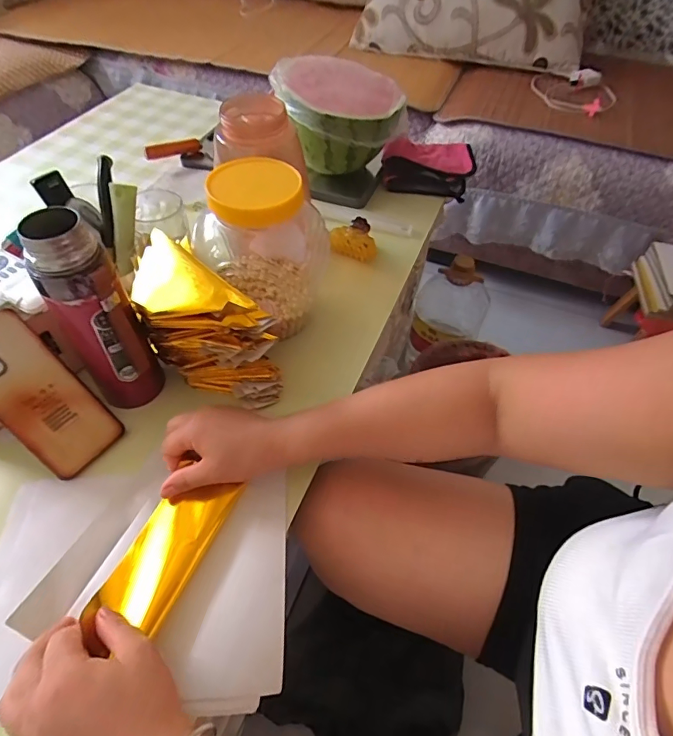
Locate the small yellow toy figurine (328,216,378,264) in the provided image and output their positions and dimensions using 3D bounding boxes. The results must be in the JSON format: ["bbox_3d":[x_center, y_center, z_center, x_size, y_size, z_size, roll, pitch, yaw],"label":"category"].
[{"bbox_3d":[0.027,-0.193,0.687,0.078,0.035,0.053,24,54,16],"label":"small yellow toy figurine"}]

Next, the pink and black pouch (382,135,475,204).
[{"bbox_3d":[0.169,-0.379,0.833,0.160,0.073,0.149,10,51,5],"label":"pink and black pouch"}]

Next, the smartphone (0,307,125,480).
[{"bbox_3d":[-0.292,0.026,0.447,0.008,0.165,0.077,-10,31,53],"label":"smartphone"}]

